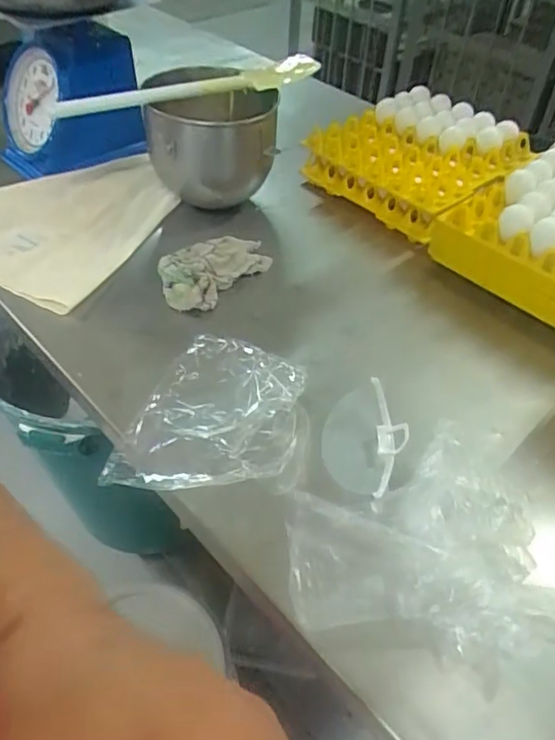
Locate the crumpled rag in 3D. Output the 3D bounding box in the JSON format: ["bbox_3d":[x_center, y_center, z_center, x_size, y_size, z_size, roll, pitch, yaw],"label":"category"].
[{"bbox_3d":[-0.096,-0.147,0.793,0.111,0.048,0.170,27,51,23],"label":"crumpled rag"}]

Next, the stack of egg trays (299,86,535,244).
[{"bbox_3d":[0.237,-0.355,0.953,0.292,0.109,0.276,-29,53,-26],"label":"stack of egg trays"}]

